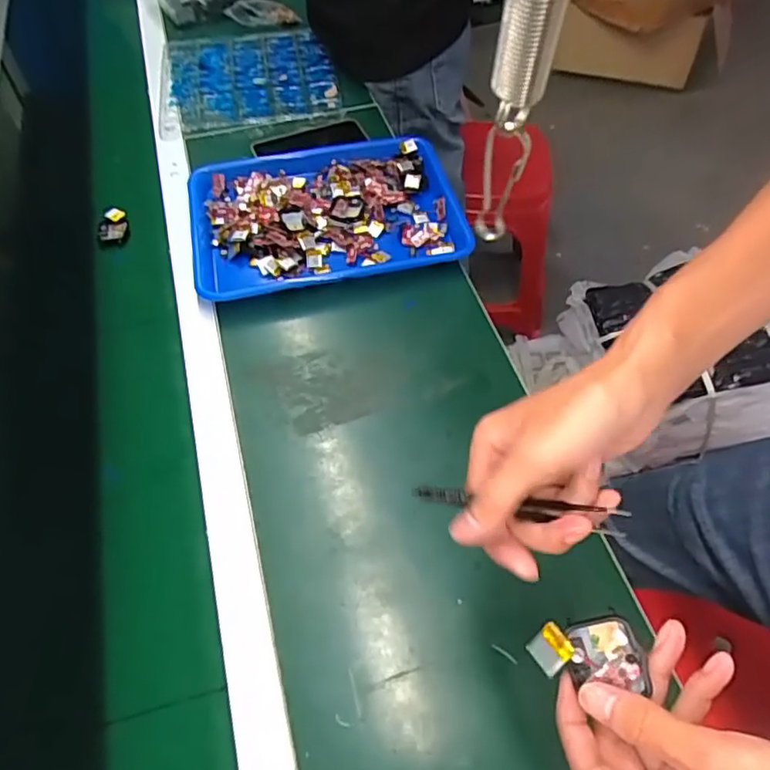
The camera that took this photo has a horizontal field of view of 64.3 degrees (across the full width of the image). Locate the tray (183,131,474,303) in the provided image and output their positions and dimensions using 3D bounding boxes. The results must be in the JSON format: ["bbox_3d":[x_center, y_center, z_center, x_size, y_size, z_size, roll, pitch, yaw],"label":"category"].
[{"bbox_3d":[-0.078,-0.221,0.789,0.340,0.030,0.248,-12,56,-5],"label":"tray"}]

